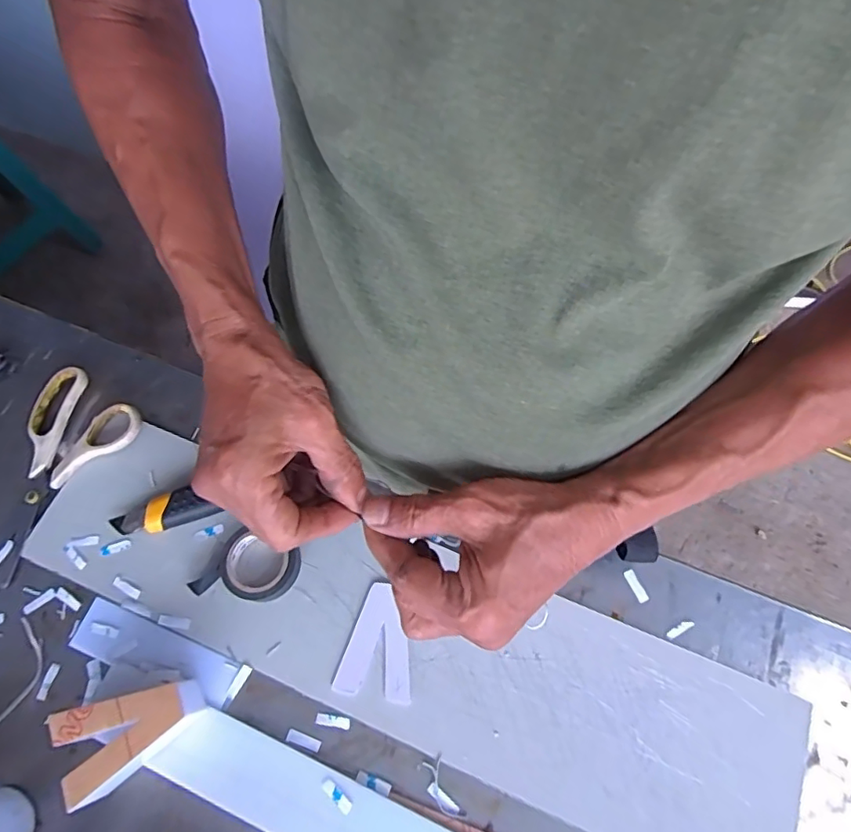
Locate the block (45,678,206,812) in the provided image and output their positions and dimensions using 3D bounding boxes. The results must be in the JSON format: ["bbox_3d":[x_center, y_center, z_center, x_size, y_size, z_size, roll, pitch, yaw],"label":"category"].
[{"bbox_3d":[-0.199,0.218,0.380,0.086,0.048,0.056,-21,68,-9],"label":"block"}]

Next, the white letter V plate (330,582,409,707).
[{"bbox_3d":[-0.031,0.175,0.416,0.055,0.004,0.080,19,69,9],"label":"white letter V plate"}]

